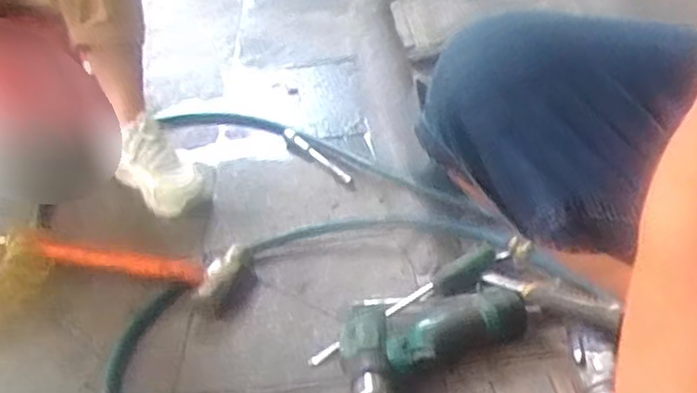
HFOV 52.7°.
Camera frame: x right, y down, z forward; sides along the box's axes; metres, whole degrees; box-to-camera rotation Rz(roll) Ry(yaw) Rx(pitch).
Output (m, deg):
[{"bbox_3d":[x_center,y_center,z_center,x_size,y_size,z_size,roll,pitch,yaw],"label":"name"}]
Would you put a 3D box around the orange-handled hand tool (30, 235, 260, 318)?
[{"bbox_3d":[-0.267,0.083,0.961,0.303,0.073,0.122,5,32,22],"label":"orange-handled hand tool"}]

